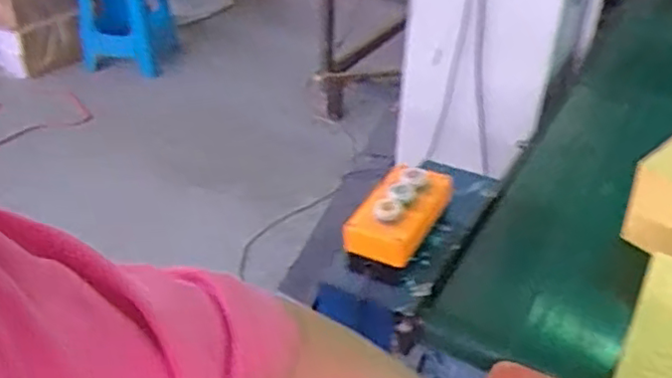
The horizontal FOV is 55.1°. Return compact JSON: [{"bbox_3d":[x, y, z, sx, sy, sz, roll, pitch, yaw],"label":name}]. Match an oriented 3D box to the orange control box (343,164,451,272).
[{"bbox_3d":[0.077,0.025,0.761,0.079,0.045,0.146,22,40,25],"label":"orange control box"}]

